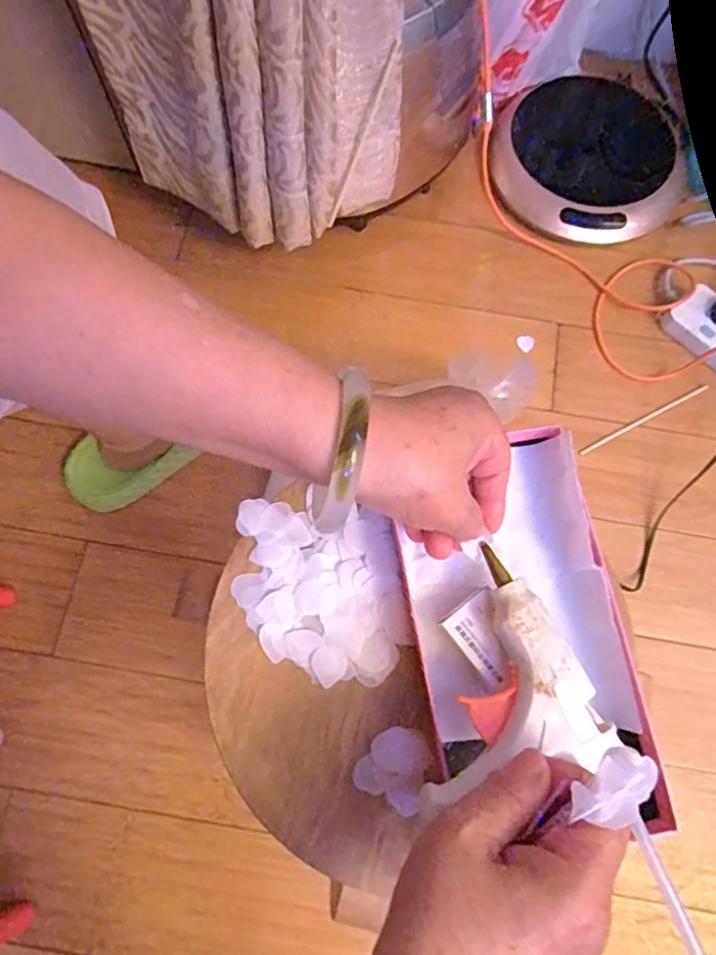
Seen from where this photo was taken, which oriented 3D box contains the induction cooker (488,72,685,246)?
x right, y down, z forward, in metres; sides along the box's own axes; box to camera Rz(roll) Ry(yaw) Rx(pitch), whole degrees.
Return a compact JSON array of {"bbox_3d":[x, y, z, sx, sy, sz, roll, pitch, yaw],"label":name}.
[{"bbox_3d":[0.308,-0.438,0.790,0.240,0.069,0.239,1,73,-2],"label":"induction cooker"}]

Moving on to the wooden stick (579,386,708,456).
[{"bbox_3d":[0.357,-0.072,0.717,0.191,0.008,0.006,-26,75,-10],"label":"wooden stick"}]

